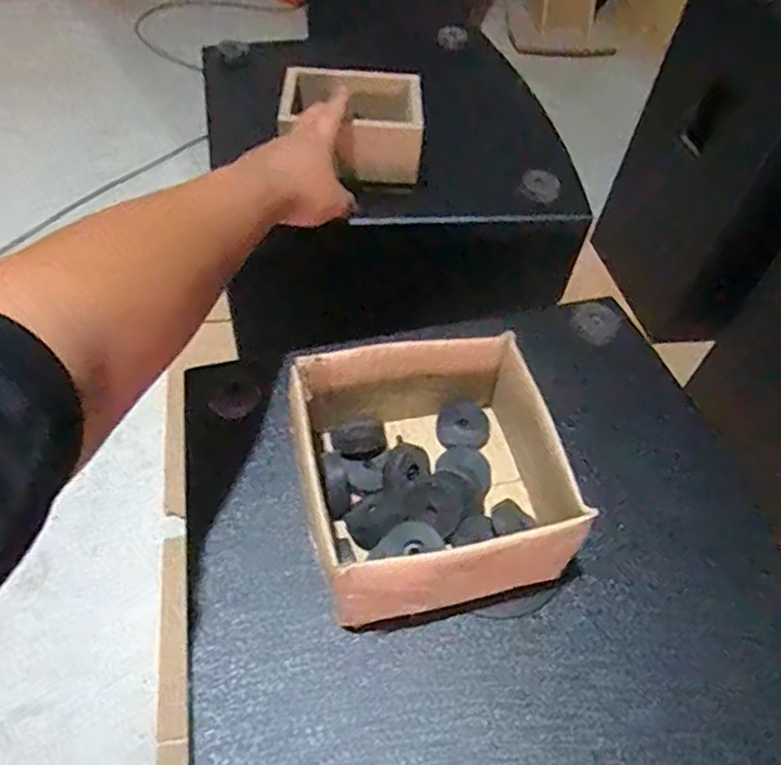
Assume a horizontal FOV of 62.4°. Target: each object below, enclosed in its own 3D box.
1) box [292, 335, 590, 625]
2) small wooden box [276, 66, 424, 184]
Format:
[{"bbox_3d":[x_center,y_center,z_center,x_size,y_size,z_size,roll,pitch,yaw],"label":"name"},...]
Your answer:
[{"bbox_3d":[0.025,0.059,0.419,0.148,0.084,0.152,-8,53,-12],"label":"box"},{"bbox_3d":[-0.041,-0.262,0.653,0.135,0.062,0.115,1,52,-5],"label":"small wooden box"}]

